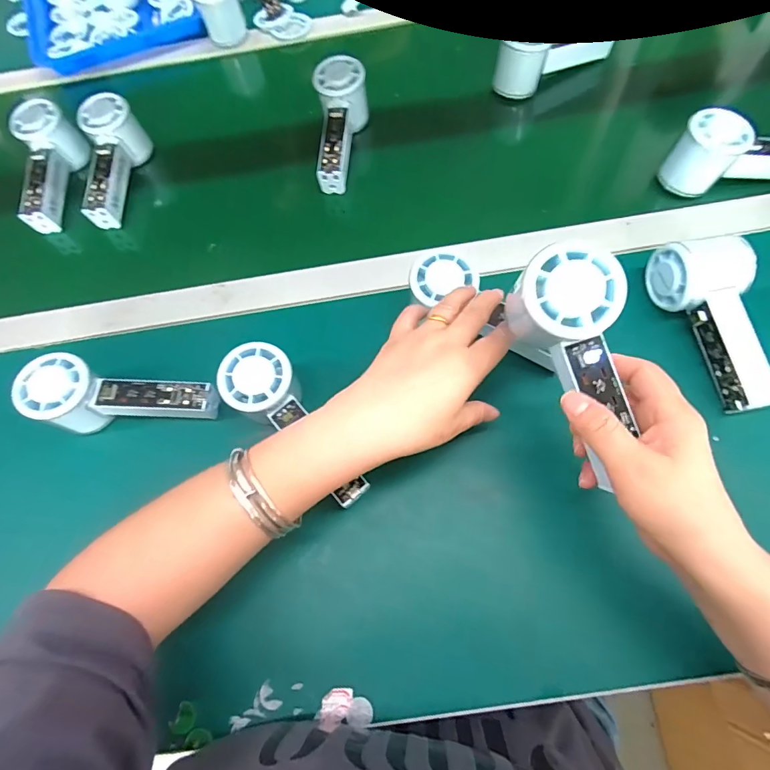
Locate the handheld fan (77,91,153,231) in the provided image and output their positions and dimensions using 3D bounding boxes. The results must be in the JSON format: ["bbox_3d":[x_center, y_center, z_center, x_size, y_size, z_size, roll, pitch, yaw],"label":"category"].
[{"bbox_3d":[-0.328,-0.259,0.512,0.059,0.065,0.154,2,81,4],"label":"handheld fan"}]

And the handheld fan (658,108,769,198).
[{"bbox_3d":[0.362,-0.230,0.420,0.146,0.062,0.055,-3,68,4],"label":"handheld fan"}]

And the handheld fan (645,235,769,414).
[{"bbox_3d":[0.275,-0.051,0.360,0.065,0.054,0.145,-2,68,4],"label":"handheld fan"}]

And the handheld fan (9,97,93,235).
[{"bbox_3d":[-0.408,-0.257,0.516,0.057,0.060,0.154,-1,82,3],"label":"handheld fan"}]

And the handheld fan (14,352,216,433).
[{"bbox_3d":[-0.228,0.017,0.376,0.149,0.060,0.058,8,69,8],"label":"handheld fan"}]

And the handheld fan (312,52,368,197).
[{"bbox_3d":[-0.054,-0.295,0.497,0.054,0.050,0.155,7,82,6],"label":"handheld fan"}]

